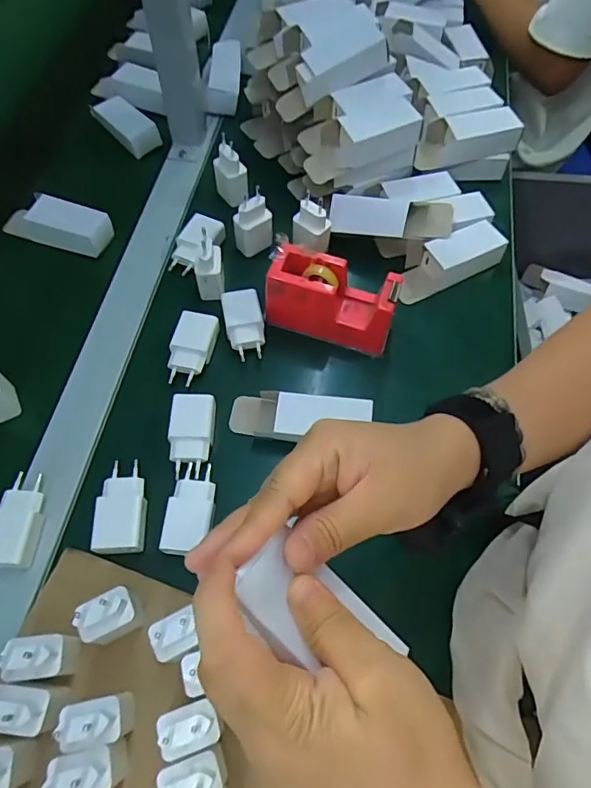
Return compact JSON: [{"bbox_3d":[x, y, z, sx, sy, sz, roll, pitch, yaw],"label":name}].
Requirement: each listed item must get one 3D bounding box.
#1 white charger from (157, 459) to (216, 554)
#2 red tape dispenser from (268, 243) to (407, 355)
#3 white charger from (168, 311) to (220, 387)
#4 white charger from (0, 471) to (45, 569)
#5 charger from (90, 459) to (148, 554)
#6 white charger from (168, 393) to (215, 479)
[{"bbox_3d":[-0.091,0.099,0.440,0.040,0.020,0.083,7,63,1],"label":"white charger"},{"bbox_3d":[0.037,-0.097,0.516,0.129,0.073,0.050,16,63,6],"label":"red tape dispenser"},{"bbox_3d":[-0.106,-0.048,0.517,0.040,0.023,0.073,12,63,4],"label":"white charger"},{"bbox_3d":[-0.239,0.108,0.432,0.040,0.023,0.079,4,63,-1],"label":"white charger"},{"bbox_3d":[-0.152,0.099,0.440,0.041,0.019,0.079,-3,63,-4],"label":"charger"},{"bbox_3d":[-0.098,0.037,0.471,0.040,0.019,0.074,2,63,-2],"label":"white charger"}]

